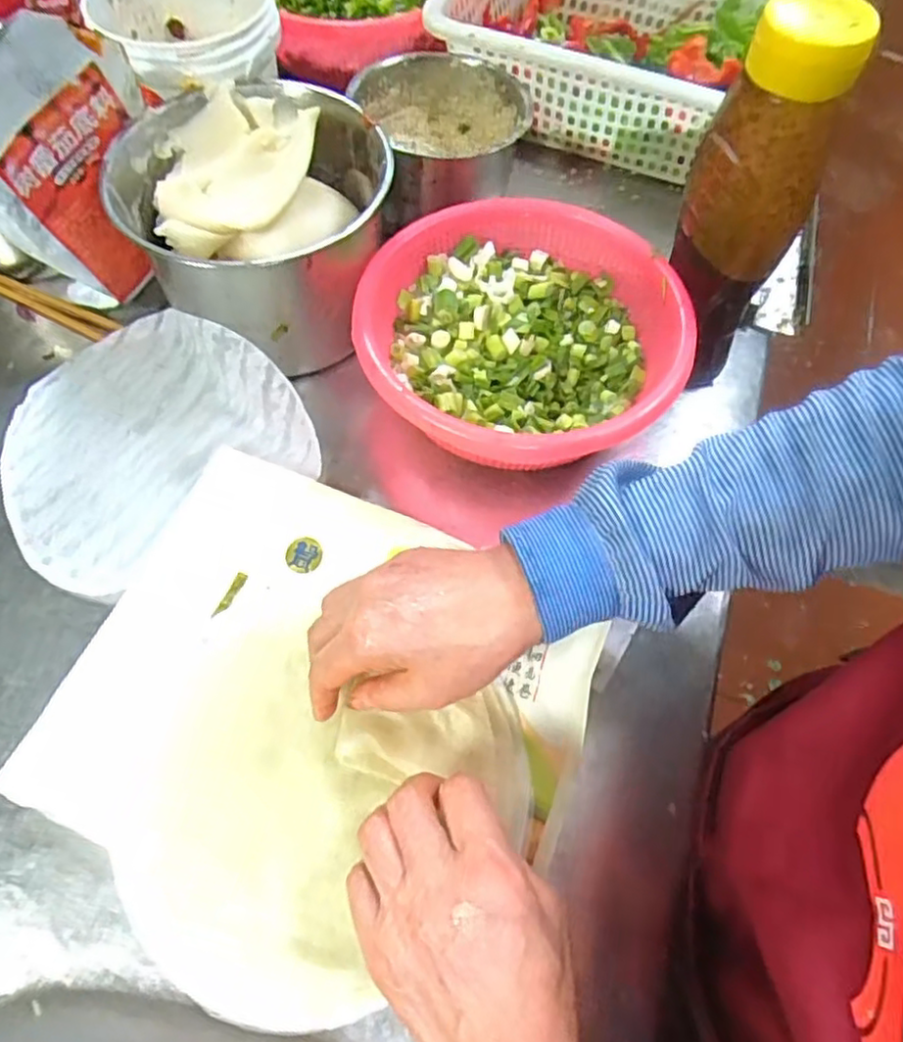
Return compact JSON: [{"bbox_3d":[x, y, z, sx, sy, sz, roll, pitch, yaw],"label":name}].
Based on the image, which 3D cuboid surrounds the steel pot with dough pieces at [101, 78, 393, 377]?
[{"bbox_3d":[-0.124,-0.201,0.471,0.156,0.107,0.160,1,63,-3],"label":"steel pot with dough pieces"}]

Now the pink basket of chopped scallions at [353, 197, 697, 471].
[{"bbox_3d":[0.032,-0.114,0.456,0.191,0.082,0.184,1,63,-3],"label":"pink basket of chopped scallions"}]

